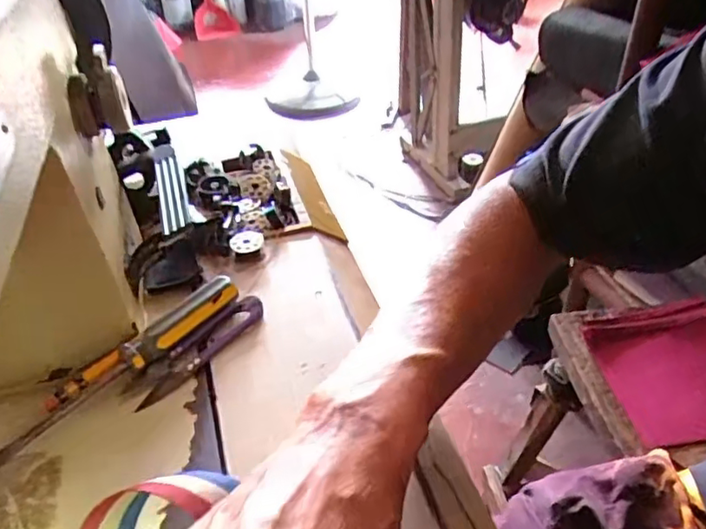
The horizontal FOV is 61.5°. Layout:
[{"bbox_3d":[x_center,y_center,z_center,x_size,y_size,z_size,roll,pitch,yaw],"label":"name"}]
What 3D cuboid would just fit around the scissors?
[{"bbox_3d":[-0.096,0.052,0.374,0.023,0.005,0.096,38,55,19],"label":"scissors"}]

